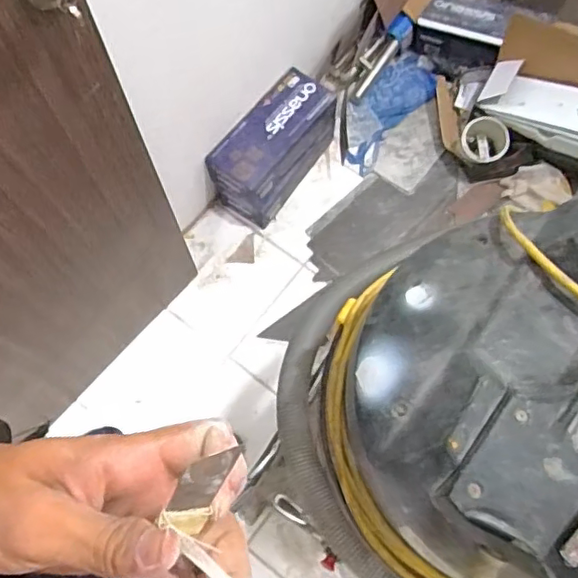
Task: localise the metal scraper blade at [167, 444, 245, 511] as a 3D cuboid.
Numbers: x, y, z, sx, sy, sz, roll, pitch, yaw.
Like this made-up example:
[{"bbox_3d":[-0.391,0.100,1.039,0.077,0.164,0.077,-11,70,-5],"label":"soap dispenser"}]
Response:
[{"bbox_3d":[-0.030,0.068,0.211,0.015,0.048,0.004,3,49,-26],"label":"metal scraper blade"}]

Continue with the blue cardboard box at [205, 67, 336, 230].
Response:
[{"bbox_3d":[-0.035,-0.355,1.528,0.152,0.206,0.351,35,74,13],"label":"blue cardboard box"}]

